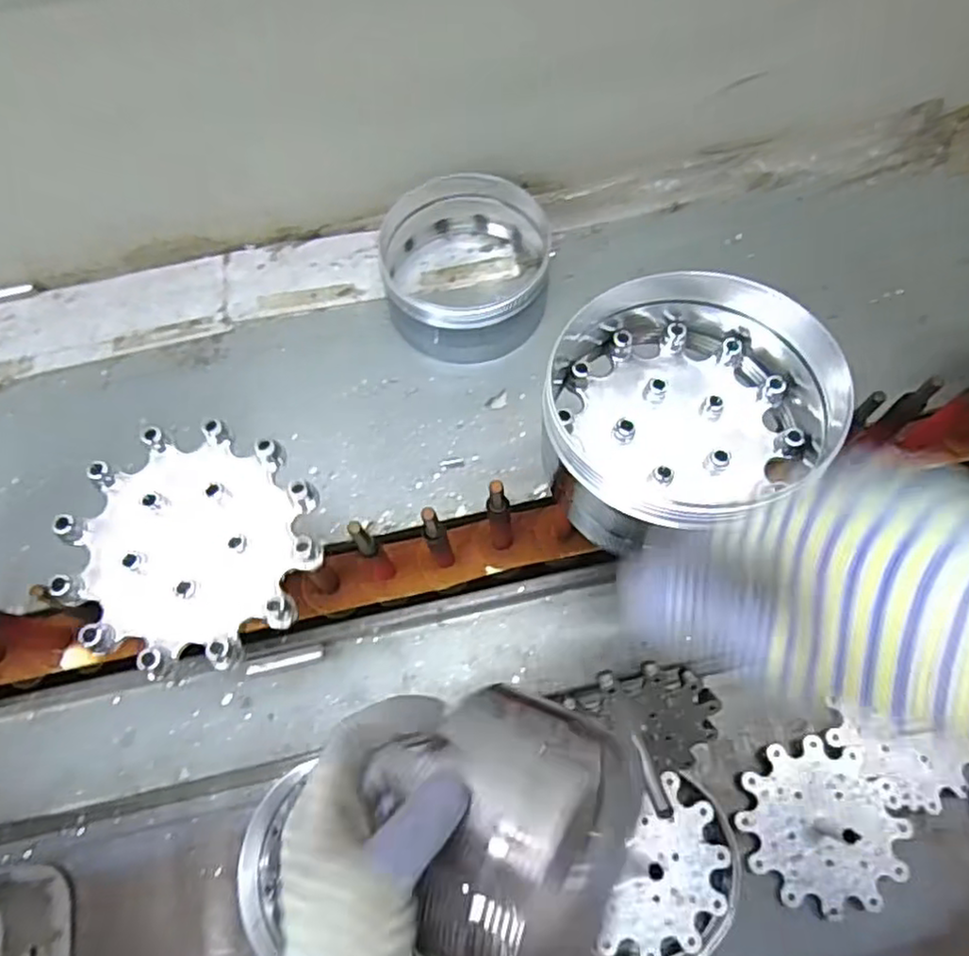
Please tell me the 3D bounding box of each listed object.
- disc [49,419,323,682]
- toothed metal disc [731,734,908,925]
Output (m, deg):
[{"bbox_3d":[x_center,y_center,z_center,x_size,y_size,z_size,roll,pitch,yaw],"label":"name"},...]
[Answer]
[{"bbox_3d":[-0.170,0.037,0.398,0.135,0.020,0.140,-1,68,4],"label":"disc"},{"bbox_3d":[0.312,0.321,0.631,0.137,0.008,0.137,-3,69,9],"label":"toothed metal disc"}]

